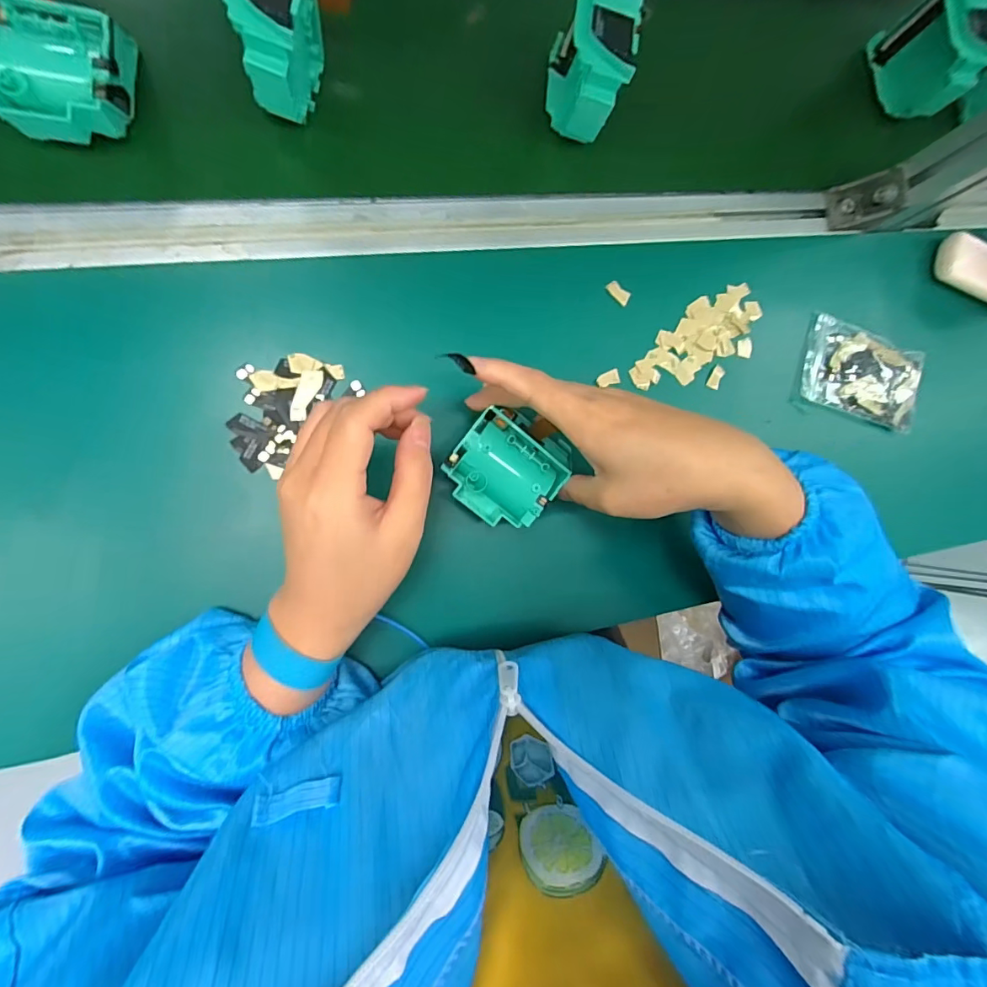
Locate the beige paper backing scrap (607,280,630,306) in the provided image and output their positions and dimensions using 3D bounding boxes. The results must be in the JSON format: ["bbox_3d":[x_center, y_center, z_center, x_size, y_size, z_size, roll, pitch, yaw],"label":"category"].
[{"bbox_3d":[0.099,-0.159,0.390,0.021,0.007,0.010,43,86,-7],"label":"beige paper backing scrap"}]

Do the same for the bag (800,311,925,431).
[{"bbox_3d":[0.318,-0.104,0.429,0.105,0.021,0.074,15,89,-8],"label":"bag"}]

